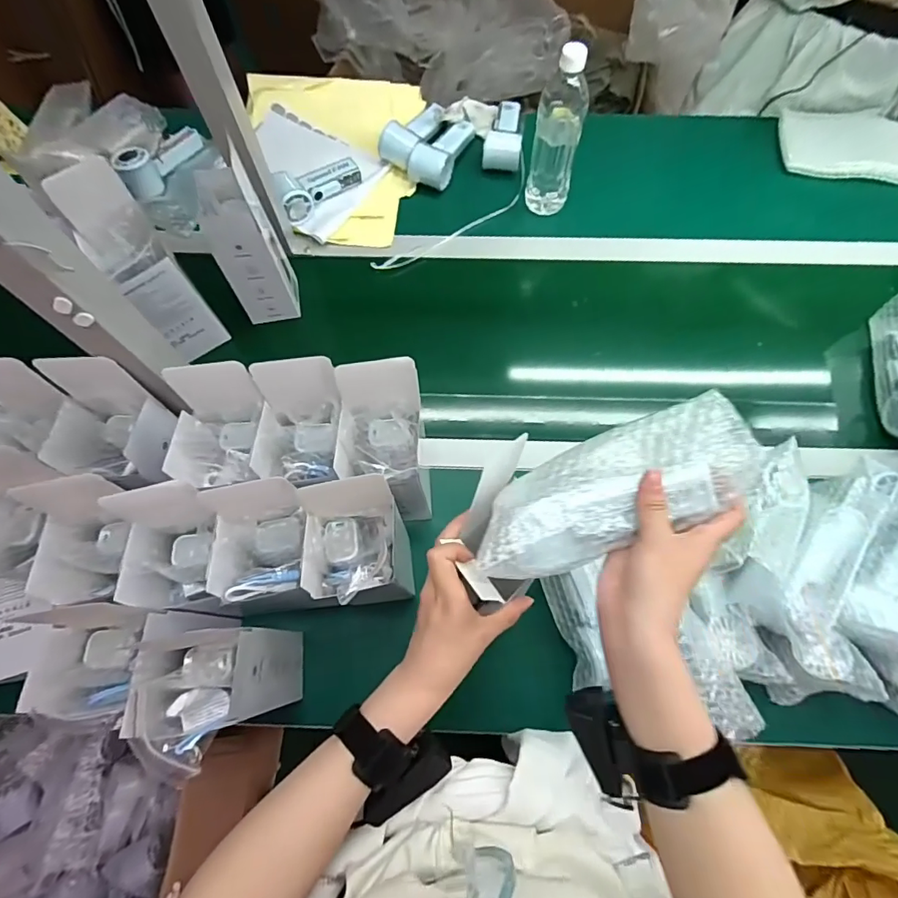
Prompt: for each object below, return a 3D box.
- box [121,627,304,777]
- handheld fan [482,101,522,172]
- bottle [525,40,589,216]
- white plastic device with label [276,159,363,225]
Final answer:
[{"bbox_3d":[-0.200,0.218,0.446,0.079,0.183,0.094,-2,69,-1],"label":"box"},{"bbox_3d":[0.093,-0.536,0.810,0.059,0.037,0.156,6,69,3],"label":"handheld fan"},{"bbox_3d":[0.156,-0.449,0.694,0.067,0.219,0.061,14,70,6],"label":"bottle"},{"bbox_3d":[-0.209,-0.416,0.755,0.057,0.048,0.145,43,75,15],"label":"white plastic device with label"}]

